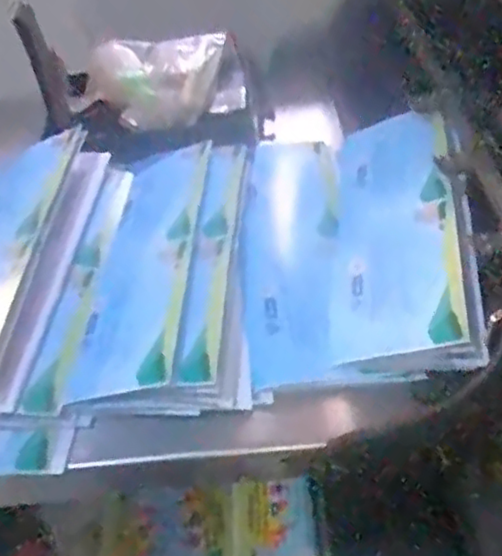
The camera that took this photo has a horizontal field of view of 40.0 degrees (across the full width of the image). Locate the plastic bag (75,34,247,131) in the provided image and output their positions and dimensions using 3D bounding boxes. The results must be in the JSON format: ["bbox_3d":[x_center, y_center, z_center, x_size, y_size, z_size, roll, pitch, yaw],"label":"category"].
[{"bbox_3d":[-0.103,-0.219,0.769,0.192,0.051,0.133,-8,45,-3],"label":"plastic bag"}]

